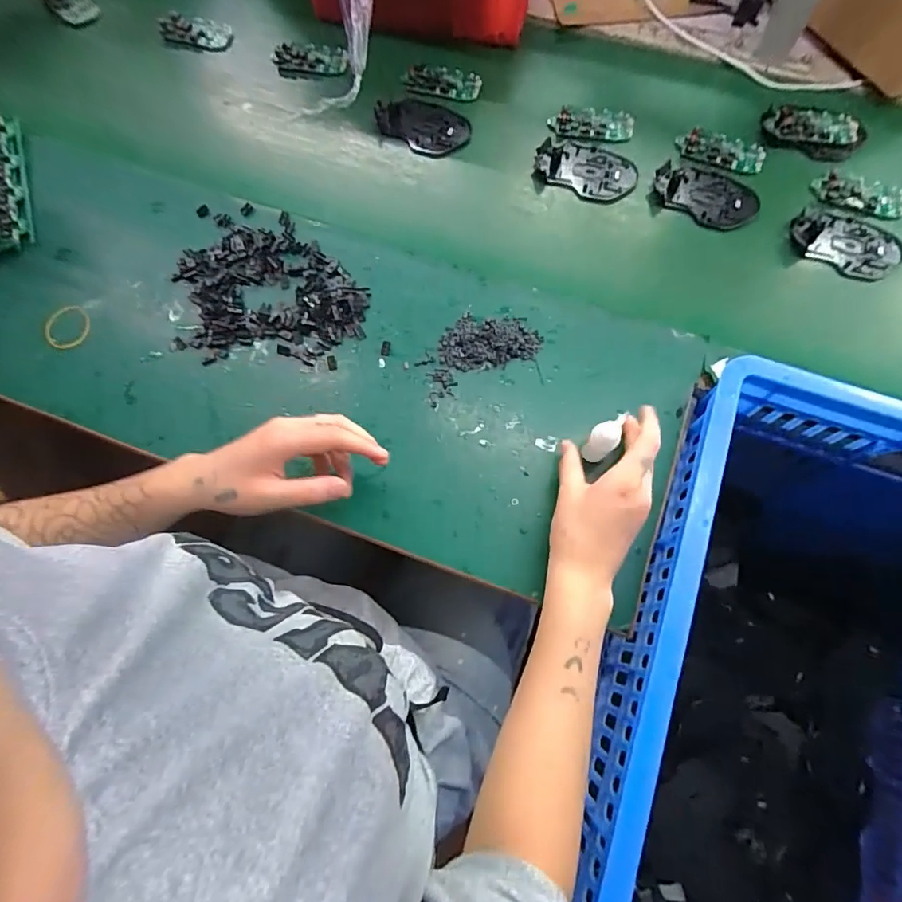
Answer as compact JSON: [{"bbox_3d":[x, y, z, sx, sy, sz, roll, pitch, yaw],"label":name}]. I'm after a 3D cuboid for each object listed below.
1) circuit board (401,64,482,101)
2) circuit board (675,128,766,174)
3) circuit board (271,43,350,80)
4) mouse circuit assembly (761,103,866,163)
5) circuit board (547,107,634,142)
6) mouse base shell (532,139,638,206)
[{"bbox_3d":[-0.011,-0.460,0.620,0.095,0.009,0.046,6,72,2],"label":"circuit board"},{"bbox_3d":[0.313,-0.349,0.578,0.098,0.007,0.042,16,73,5],"label":"circuit board"},{"bbox_3d":[-0.180,-0.500,0.636,0.097,0.013,0.050,-3,72,-1],"label":"circuit board"},{"bbox_3d":[0.422,-0.375,0.578,0.110,0.019,0.055,16,73,5],"label":"mouse circuit assembly"},{"bbox_3d":[0.168,-0.390,0.595,0.098,0.010,0.041,6,72,2],"label":"circuit board"},{"bbox_3d":[0.155,-0.325,0.577,0.115,0.012,0.073,13,73,4],"label":"mouse base shell"}]

